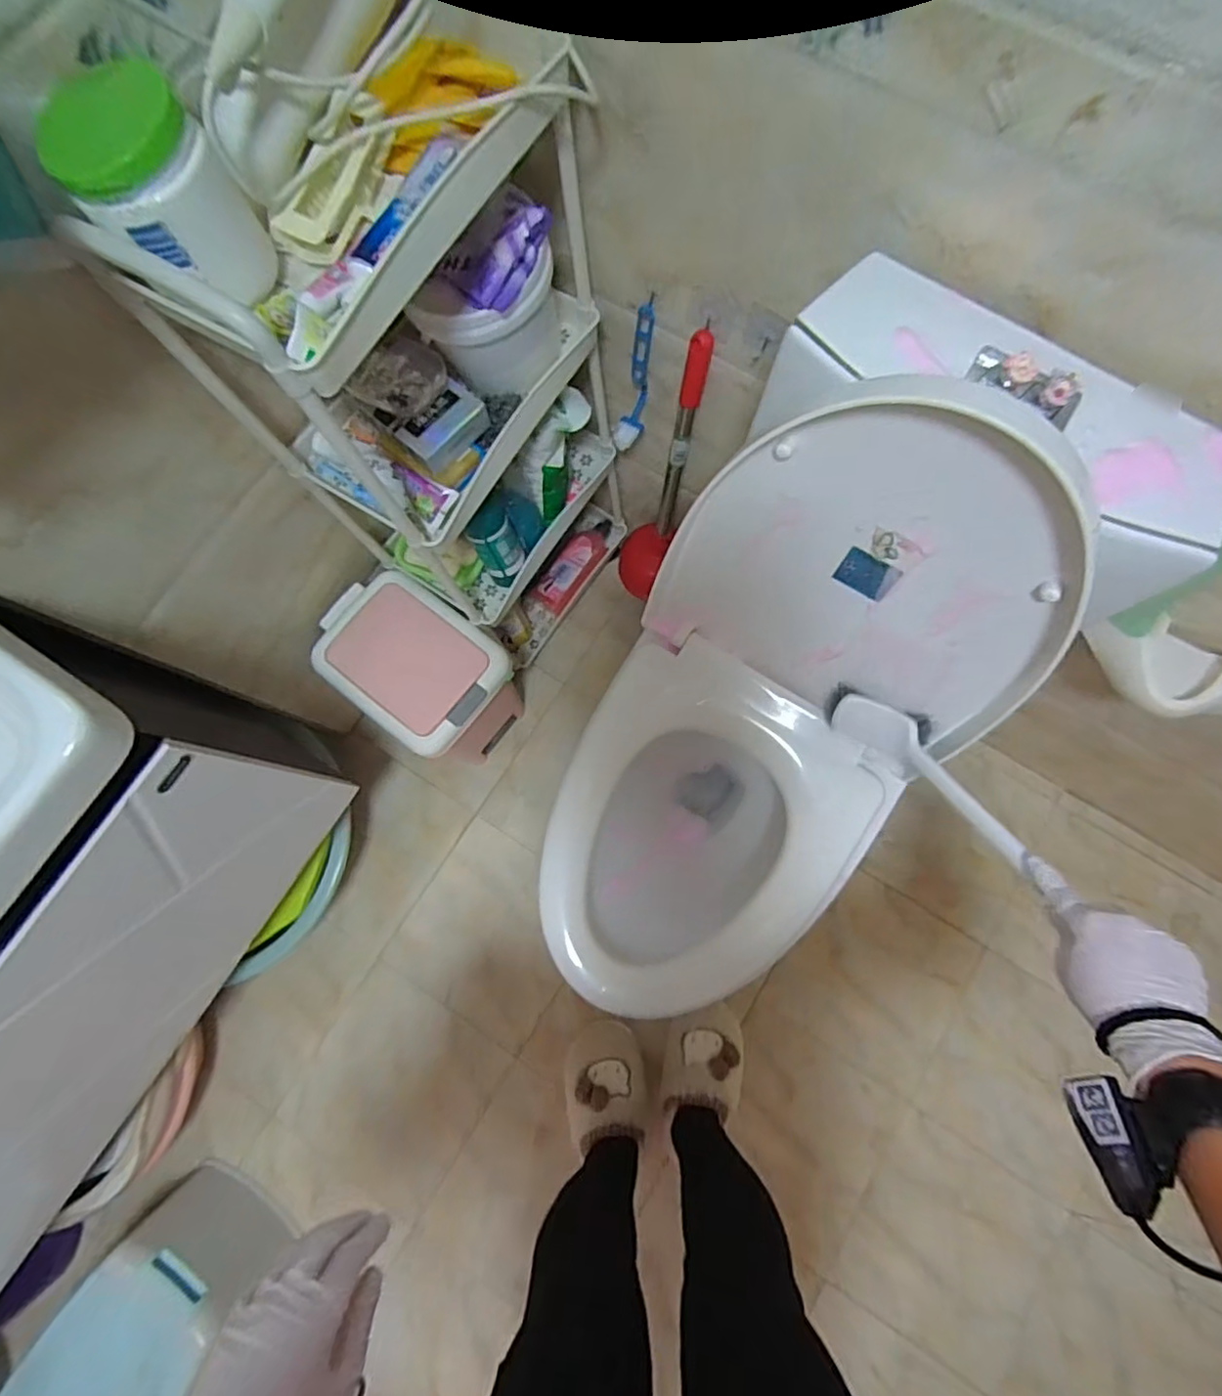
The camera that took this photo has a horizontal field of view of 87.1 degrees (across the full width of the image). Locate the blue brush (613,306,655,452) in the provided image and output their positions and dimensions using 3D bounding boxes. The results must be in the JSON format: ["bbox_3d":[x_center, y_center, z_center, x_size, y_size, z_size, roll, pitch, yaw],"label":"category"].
[{"bbox_3d":[0.029,-0.411,0.841,0.045,0.201,0.059,5,77,2],"label":"blue brush"}]

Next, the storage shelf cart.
[{"bbox_3d":[-0.177,-0.324,0.860,0.198,0.855,0.379,35,80,8],"label":"storage shelf cart"}]

